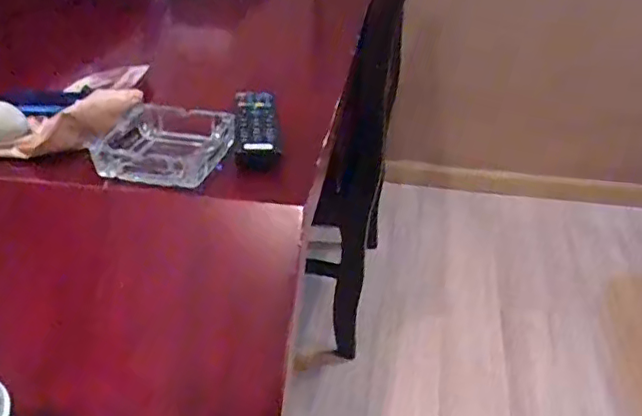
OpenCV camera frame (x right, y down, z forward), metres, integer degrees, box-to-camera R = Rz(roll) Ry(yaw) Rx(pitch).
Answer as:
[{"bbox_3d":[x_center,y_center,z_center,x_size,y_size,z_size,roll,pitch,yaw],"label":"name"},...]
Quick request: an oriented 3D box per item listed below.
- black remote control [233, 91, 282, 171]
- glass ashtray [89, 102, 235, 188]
[{"bbox_3d":[-0.066,-0.087,0.591,0.041,0.019,0.154,-3,34,-6],"label":"black remote control"},{"bbox_3d":[-0.142,-0.060,0.547,0.107,0.038,0.103,5,34,7],"label":"glass ashtray"}]

